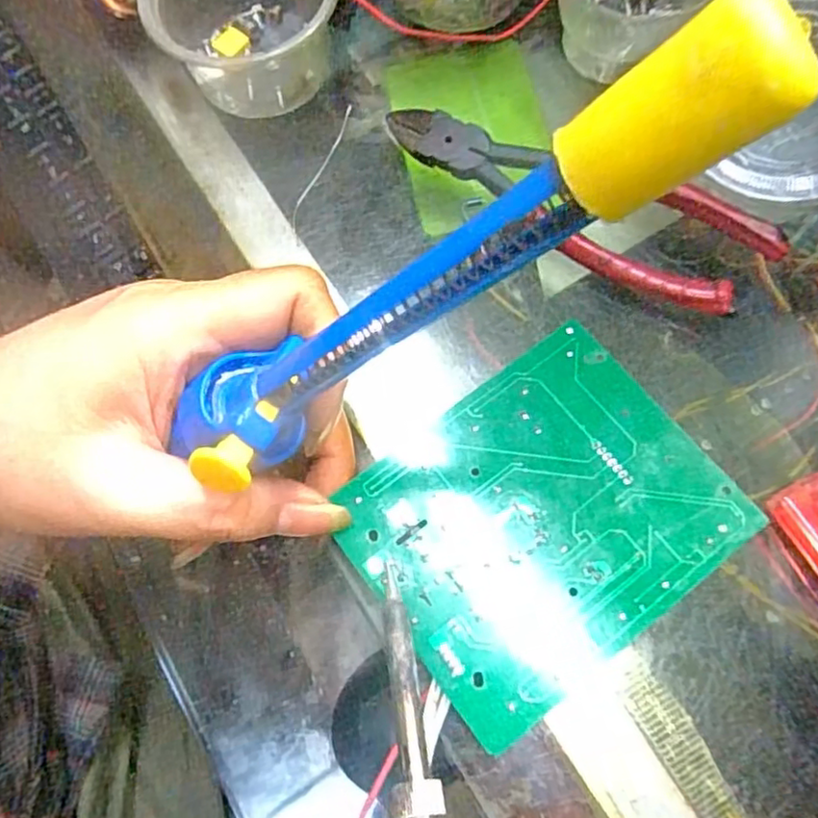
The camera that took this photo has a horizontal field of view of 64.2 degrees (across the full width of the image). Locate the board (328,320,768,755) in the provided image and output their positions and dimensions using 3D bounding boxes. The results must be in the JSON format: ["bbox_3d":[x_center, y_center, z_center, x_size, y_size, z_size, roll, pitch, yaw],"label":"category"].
[{"bbox_3d":[0.042,0.035,0.210,0.112,0.004,0.089,-36,74,-11],"label":"board"}]

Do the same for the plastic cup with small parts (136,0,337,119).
[{"bbox_3d":[-0.069,-0.165,0.276,0.075,0.042,0.068,-27,73,-6],"label":"plastic cup with small parts"}]

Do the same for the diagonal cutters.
[{"bbox_3d":[0.059,-0.083,0.249,0.154,0.018,0.038,31,76,11],"label":"diagonal cutters"}]

